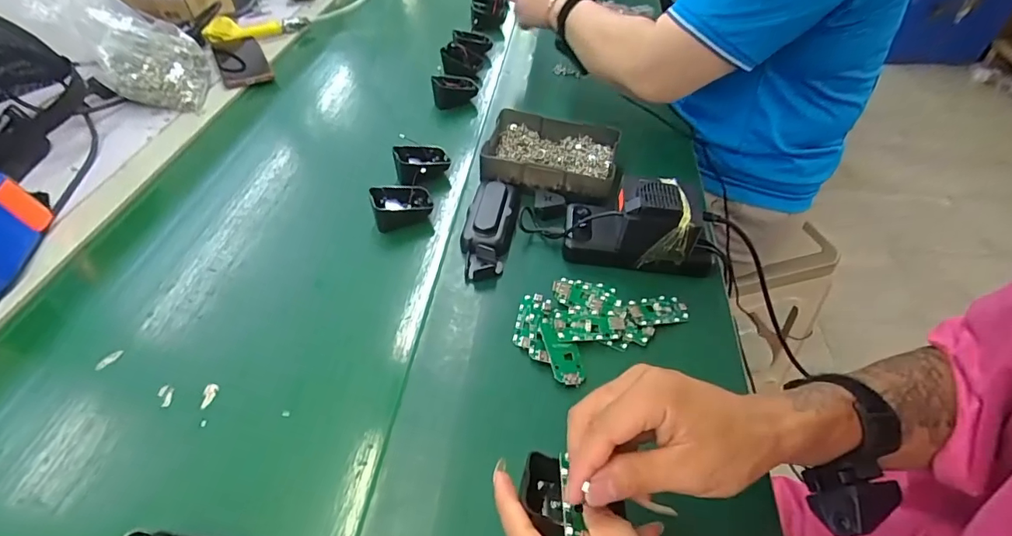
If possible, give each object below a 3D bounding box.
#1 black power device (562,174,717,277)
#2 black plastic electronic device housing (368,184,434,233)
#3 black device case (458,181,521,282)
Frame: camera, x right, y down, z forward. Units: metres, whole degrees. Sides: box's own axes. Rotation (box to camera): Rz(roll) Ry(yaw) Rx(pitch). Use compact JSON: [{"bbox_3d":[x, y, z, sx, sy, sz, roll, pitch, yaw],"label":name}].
[{"bbox_3d":[0.141,-0.053,0.494,0.154,0.071,0.075,7,48,7],"label":"black power device"},{"bbox_3d":[-0.120,-0.075,0.550,0.066,0.039,0.042,-15,49,-14],"label":"black plastic electronic device housing"},{"bbox_3d":[-0.017,-0.050,0.529,0.055,0.025,0.148,4,47,4],"label":"black device case"}]

